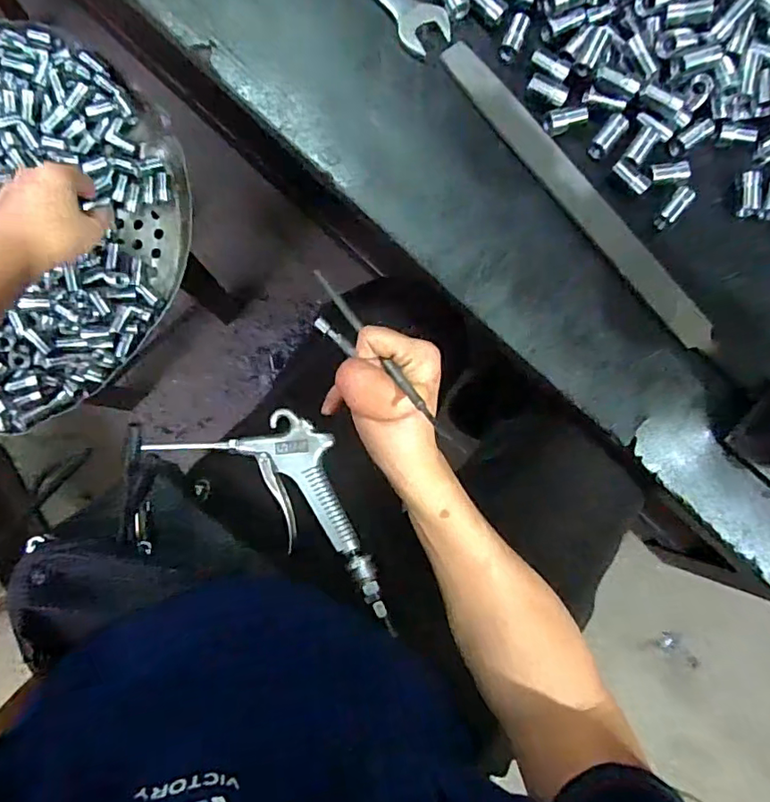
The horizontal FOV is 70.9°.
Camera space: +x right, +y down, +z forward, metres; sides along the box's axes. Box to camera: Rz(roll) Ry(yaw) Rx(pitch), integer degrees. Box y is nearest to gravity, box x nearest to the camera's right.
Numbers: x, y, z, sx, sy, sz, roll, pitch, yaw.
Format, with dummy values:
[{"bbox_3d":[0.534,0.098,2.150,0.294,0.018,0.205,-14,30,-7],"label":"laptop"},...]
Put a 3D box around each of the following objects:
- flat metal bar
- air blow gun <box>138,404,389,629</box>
[{"bbox_3d":[0.127,-0.134,0.351,0.024,0.006,0.248,-41,91,-6],"label":"flat metal bar"},{"bbox_3d":[-0.067,0.070,0.430,0.227,0.038,0.090,36,84,-2],"label":"air blow gun"}]

